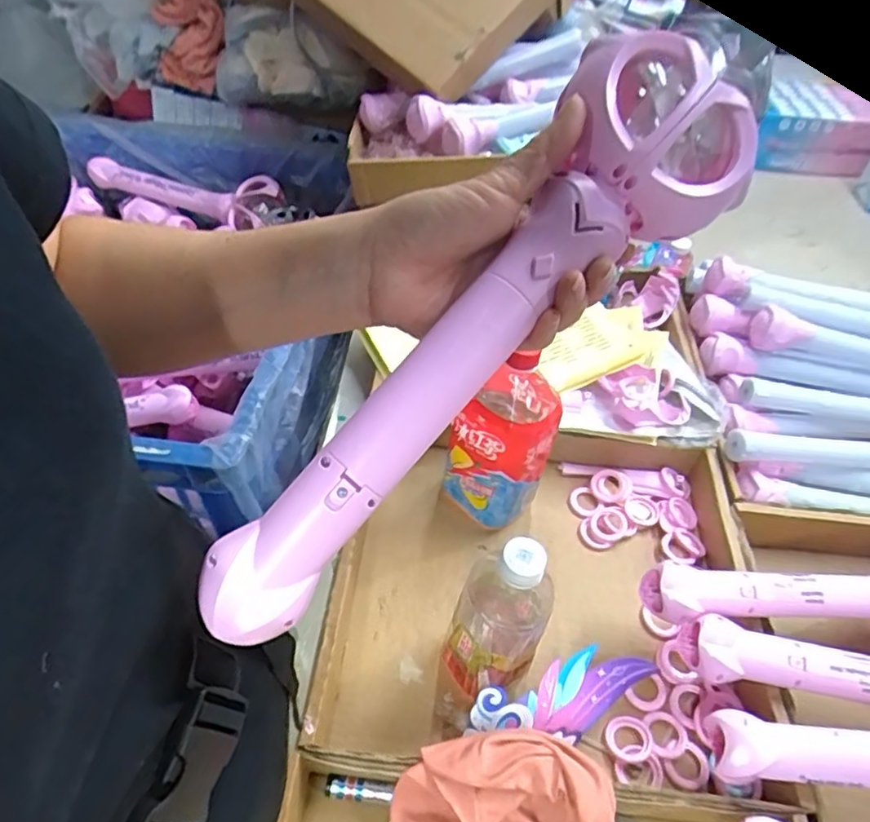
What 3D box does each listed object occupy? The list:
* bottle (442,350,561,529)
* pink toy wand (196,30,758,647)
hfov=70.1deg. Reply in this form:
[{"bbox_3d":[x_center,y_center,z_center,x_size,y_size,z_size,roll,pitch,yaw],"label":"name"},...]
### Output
[{"bbox_3d":[0.065,0.021,0.599,0.092,0.207,0.089,22,49,16],"label":"bottle"},{"bbox_3d":[0.016,-0.034,0.280,0.329,0.086,0.062,-48,61,-2],"label":"pink toy wand"}]

